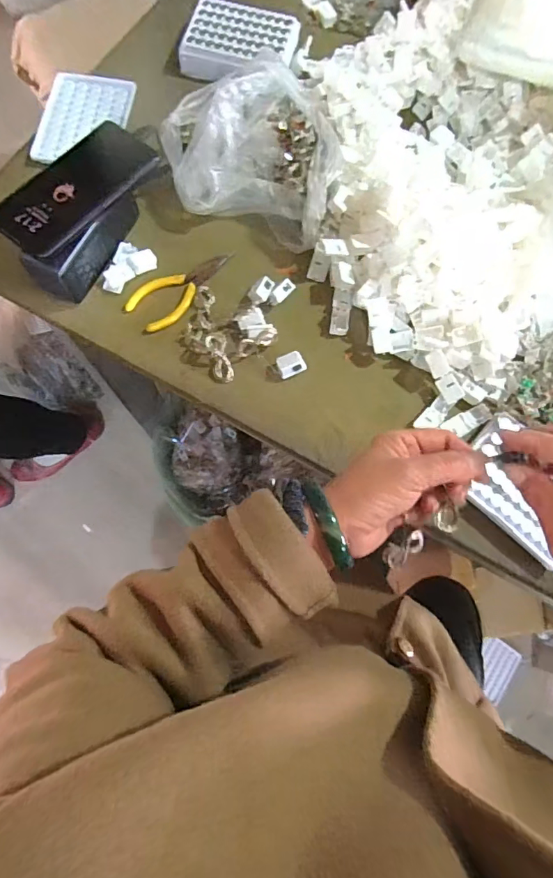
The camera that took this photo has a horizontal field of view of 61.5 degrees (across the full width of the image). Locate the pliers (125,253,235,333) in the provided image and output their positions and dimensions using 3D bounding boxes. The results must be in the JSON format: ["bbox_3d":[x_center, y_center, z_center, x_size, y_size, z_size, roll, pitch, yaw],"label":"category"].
[{"bbox_3d":[-0.101,-0.163,0.491,0.118,0.007,0.052,-44,81,-12],"label":"pliers"}]

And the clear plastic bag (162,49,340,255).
[{"bbox_3d":[-0.023,-0.309,0.482,0.185,0.077,0.149,17,76,2],"label":"clear plastic bag"}]

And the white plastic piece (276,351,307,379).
[{"bbox_3d":[0.015,-0.076,0.470,0.027,0.009,0.024,-23,77,-8],"label":"white plastic piece"}]

